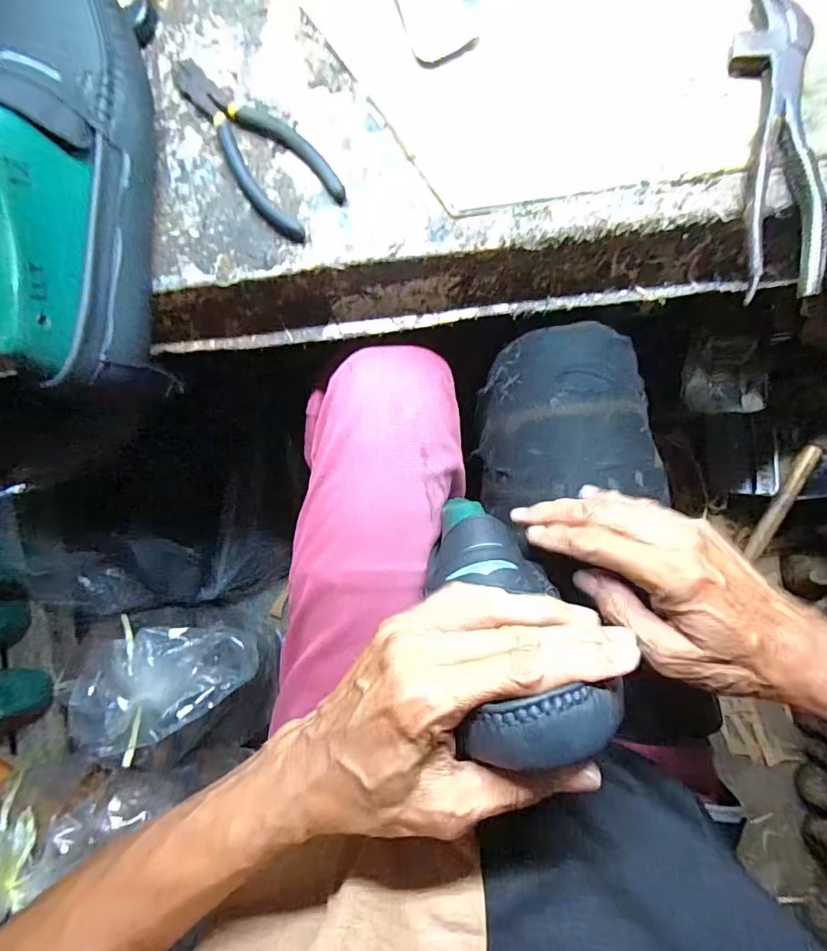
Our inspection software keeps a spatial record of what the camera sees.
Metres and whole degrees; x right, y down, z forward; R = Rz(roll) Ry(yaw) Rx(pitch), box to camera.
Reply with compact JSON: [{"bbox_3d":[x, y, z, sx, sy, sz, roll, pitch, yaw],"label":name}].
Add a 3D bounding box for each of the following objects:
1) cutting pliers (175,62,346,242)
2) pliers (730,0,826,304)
[{"bbox_3d":[-0.115,-0.232,0.351,0.054,0.015,0.148,-43,89,4],"label":"cutting pliers"},{"bbox_3d":[0.229,-0.207,0.315,0.043,0.019,0.188,-3,92,4],"label":"pliers"}]

